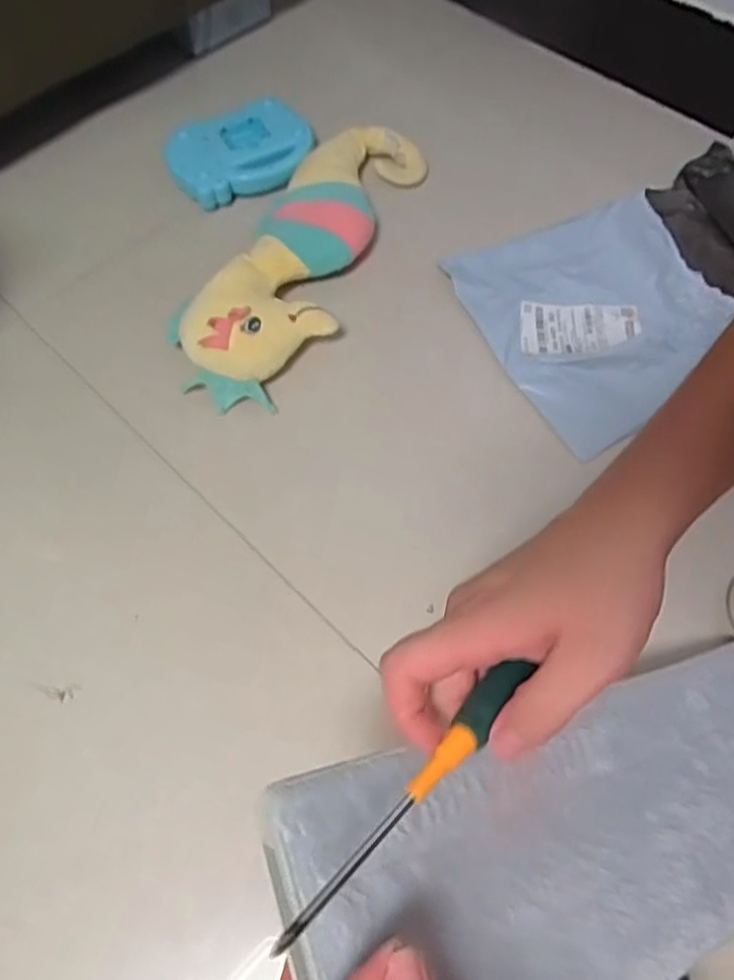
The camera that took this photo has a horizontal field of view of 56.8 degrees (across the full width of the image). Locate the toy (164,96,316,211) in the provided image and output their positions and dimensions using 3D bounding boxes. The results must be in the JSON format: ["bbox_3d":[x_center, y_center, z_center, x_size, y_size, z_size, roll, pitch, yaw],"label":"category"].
[{"bbox_3d":[-0.153,-0.412,0.826,0.175,0.062,0.098,-13,62,-6],"label":"toy"}]

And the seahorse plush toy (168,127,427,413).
[{"bbox_3d":[-0.067,-0.276,0.764,0.154,0.052,0.434,22,65,12],"label":"seahorse plush toy"}]

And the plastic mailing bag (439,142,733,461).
[{"bbox_3d":[0.301,-0.220,0.735,0.372,0.038,0.276,-26,64,-12],"label":"plastic mailing bag"}]

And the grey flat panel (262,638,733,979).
[{"bbox_3d":[0.155,0.189,0.395,0.428,0.011,0.153,-4,56,-34],"label":"grey flat panel"}]

